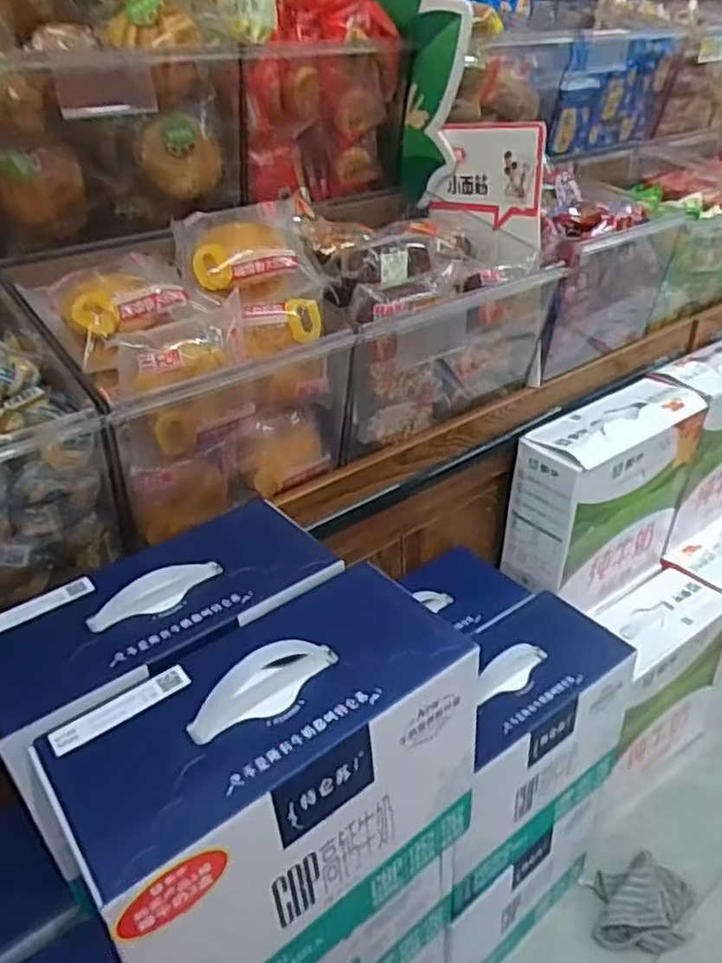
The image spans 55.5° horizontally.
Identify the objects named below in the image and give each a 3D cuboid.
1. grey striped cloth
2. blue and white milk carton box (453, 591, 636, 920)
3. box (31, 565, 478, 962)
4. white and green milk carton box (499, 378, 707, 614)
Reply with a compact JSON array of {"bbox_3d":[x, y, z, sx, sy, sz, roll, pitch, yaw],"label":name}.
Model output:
[{"bbox_3d":[0.364,0.541,0.884,0.113,0.028,0.115,6,33,17],"label":"grey striped cloth"},{"bbox_3d":[0.162,0.280,0.755,0.243,0.215,0.118,-23,36,-28],"label":"blue and white milk carton box"},{"bbox_3d":[-0.059,0.216,0.498,0.257,0.204,0.131,-24,36,-30],"label":"box"},{"bbox_3d":[0.329,0.030,0.940,0.255,0.273,0.109,-25,37,-31],"label":"white and green milk carton box"}]

